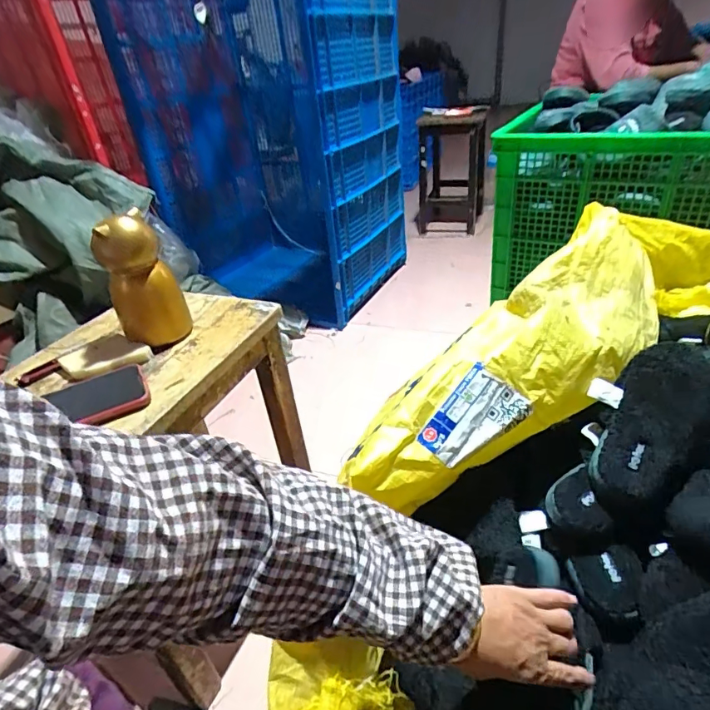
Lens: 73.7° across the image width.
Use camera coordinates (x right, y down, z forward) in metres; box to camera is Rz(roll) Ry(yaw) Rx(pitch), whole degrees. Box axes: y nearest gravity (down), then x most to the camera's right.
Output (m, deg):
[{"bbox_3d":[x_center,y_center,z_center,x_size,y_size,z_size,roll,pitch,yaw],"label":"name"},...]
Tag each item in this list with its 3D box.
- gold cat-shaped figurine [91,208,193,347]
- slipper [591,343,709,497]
[{"bbox_3d":[-0.256,-0.087,0.566,0.078,0.146,0.072,-25,40,-21],"label":"gold cat-shaped figurine"},{"bbox_3d":[0.373,0.078,0.595,0.095,0.053,0.217,28,76,38],"label":"slipper"}]

